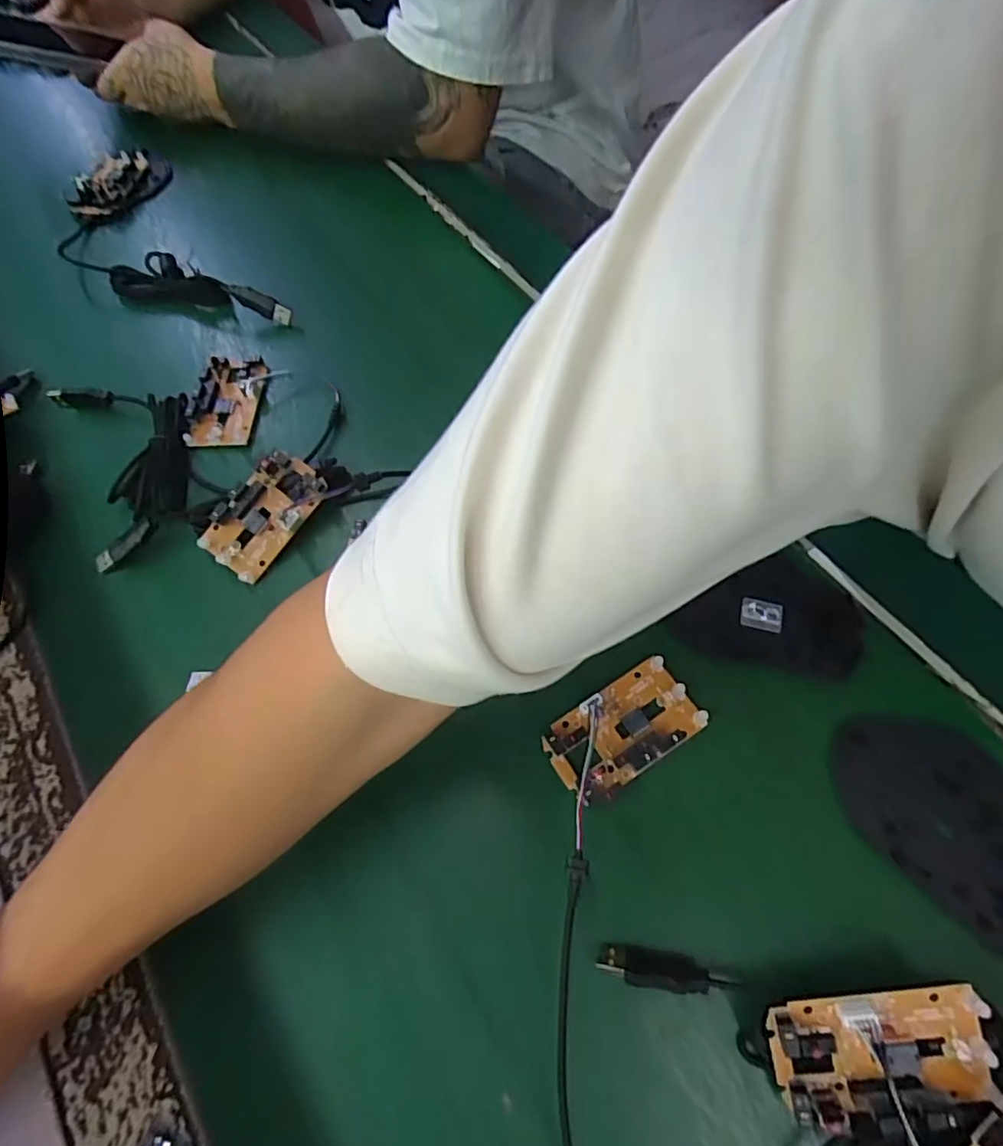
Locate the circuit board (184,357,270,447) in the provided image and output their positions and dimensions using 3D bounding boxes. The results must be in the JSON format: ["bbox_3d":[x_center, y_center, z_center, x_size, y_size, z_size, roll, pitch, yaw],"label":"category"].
[{"bbox_3d":[-0.195,-0.123,0.422,0.049,0.012,0.074,2,64,5],"label":"circuit board"}]

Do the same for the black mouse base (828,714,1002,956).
[{"bbox_3d":[0.214,0.115,0.282,0.075,0.005,0.109,-42,68,-16],"label":"black mouse base"}]

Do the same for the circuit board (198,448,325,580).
[{"bbox_3d":[-0.148,-0.037,0.365,0.045,0.013,0.078,37,86,4],"label":"circuit board"}]

